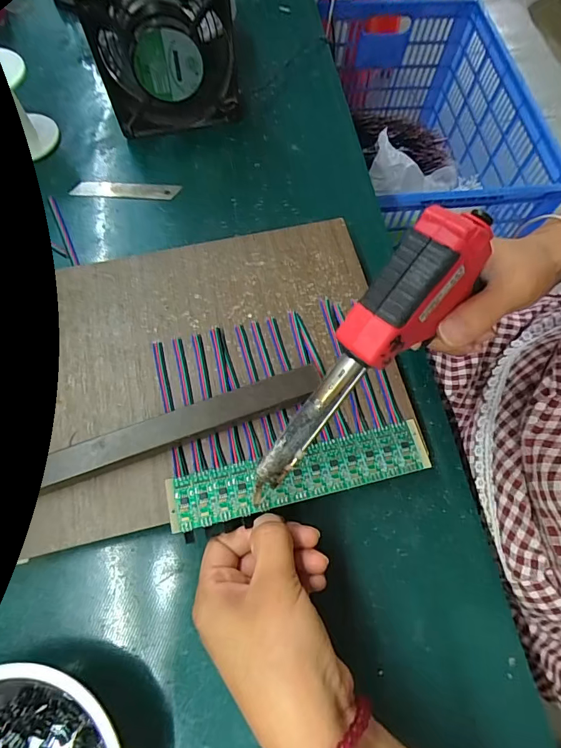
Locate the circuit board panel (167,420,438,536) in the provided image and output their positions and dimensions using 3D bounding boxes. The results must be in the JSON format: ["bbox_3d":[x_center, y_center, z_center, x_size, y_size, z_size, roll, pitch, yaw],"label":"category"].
[{"bbox_3d":[0.012,0.064,0.266,0.164,0.004,0.032,-12,66,-5],"label":"circuit board panel"}]

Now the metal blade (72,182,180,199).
[{"bbox_3d":[-0.147,-0.175,0.396,0.099,0.006,0.017,1,73,-2],"label":"metal blade"}]

